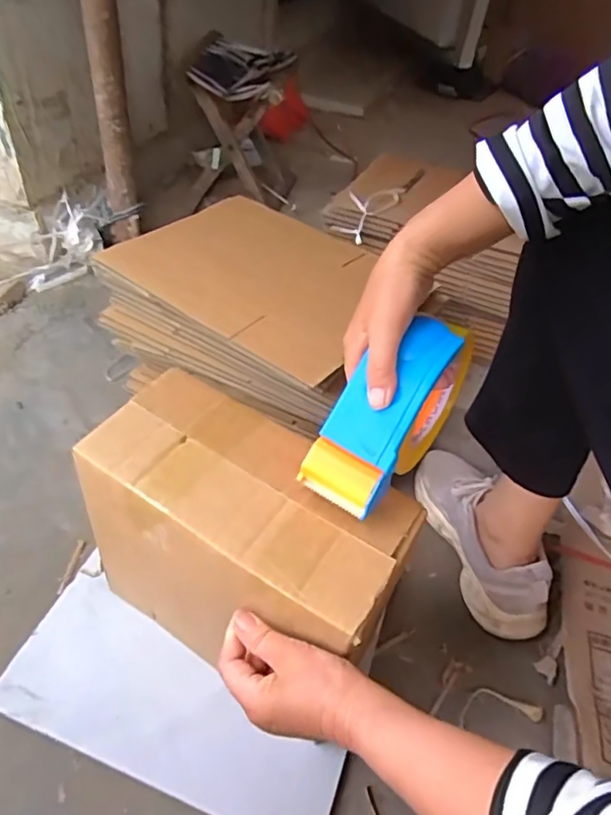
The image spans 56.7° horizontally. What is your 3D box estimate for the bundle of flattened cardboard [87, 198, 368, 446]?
[{"bbox_3d":[-0.065,-0.151,0.825,0.353,0.143,0.315,24,47,15],"label":"bundle of flattened cardboard"}]

